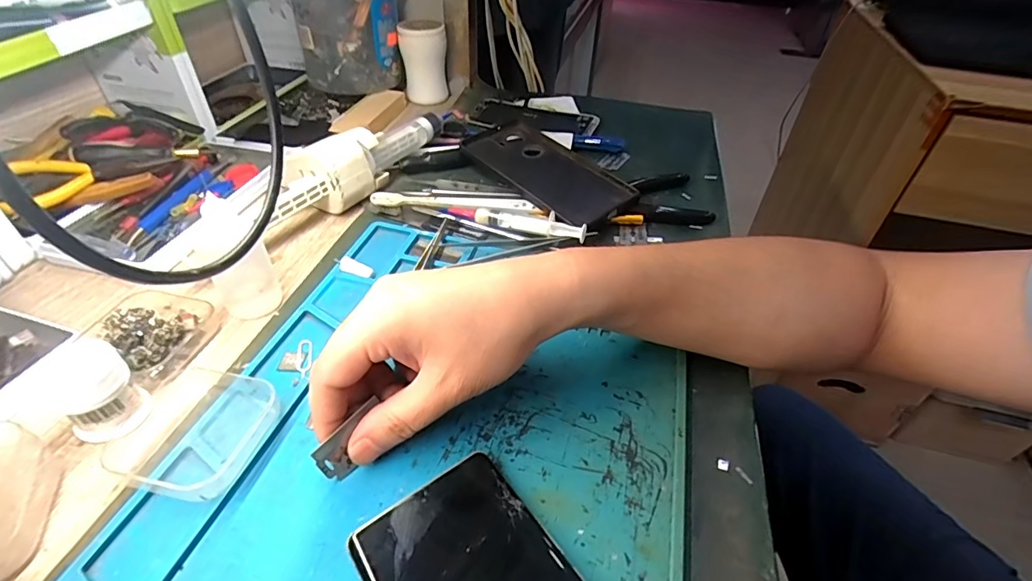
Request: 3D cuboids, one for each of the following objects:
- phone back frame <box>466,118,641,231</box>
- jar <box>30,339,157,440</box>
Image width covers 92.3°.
[{"bbox_3d":[0.027,-0.109,0.449,0.080,0.010,0.168,-29,52,-28],"label":"phone back frame"},{"bbox_3d":[-0.215,0.050,0.253,0.032,0.036,0.035,2,42,-2],"label":"jar"}]

